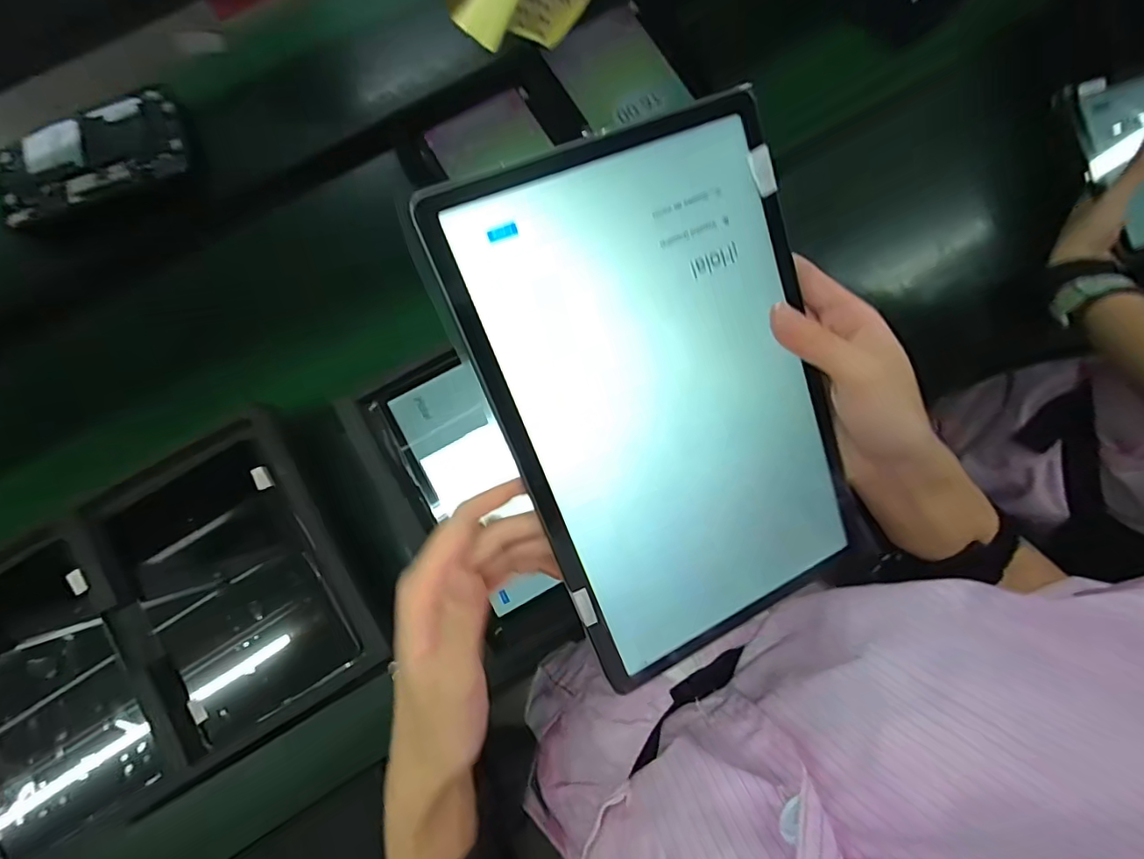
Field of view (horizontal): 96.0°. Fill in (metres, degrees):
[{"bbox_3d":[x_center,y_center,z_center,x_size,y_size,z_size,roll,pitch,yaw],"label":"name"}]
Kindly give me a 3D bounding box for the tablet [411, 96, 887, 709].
[{"bbox_3d":[0.052,-0.010,0.255,0.165,0.013,0.255,-25,105,-13],"label":"tablet"}]

